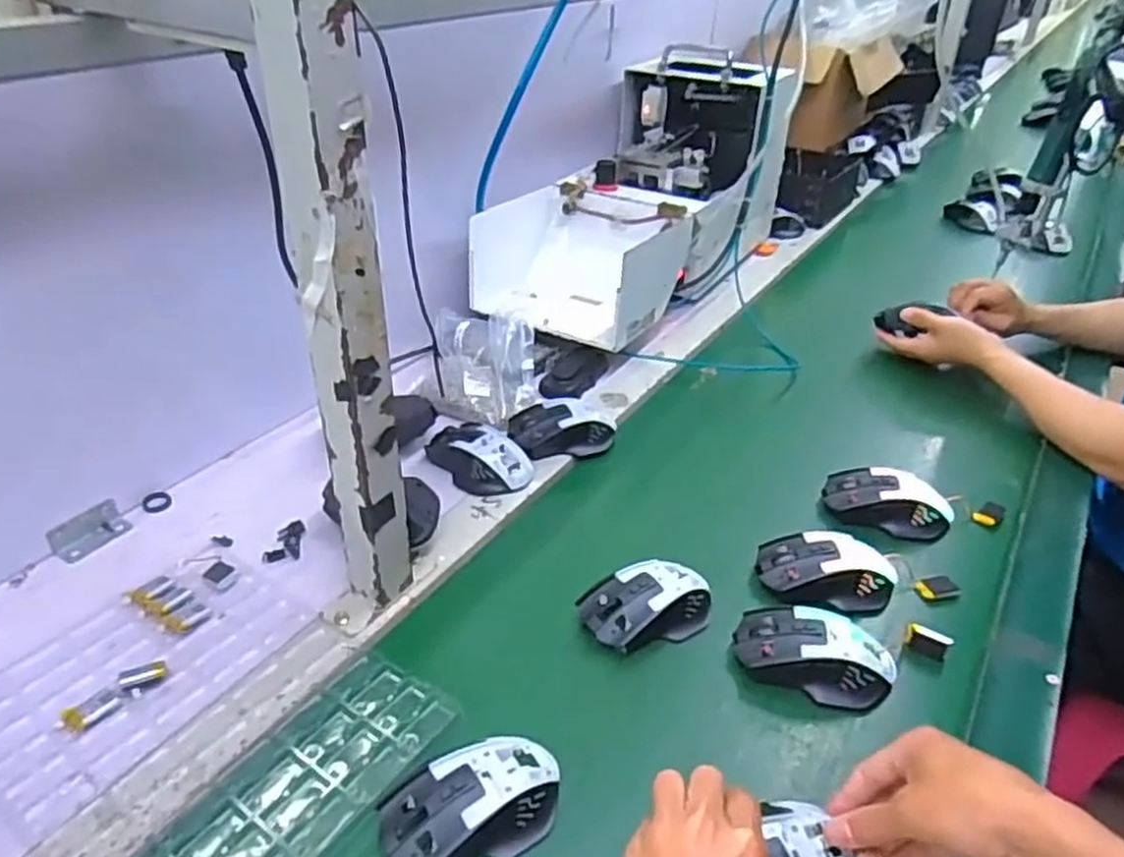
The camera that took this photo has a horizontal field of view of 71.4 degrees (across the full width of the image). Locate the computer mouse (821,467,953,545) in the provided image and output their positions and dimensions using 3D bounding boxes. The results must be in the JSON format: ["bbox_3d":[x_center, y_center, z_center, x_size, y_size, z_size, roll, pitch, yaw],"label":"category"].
[{"bbox_3d":[0.312,0.068,0.748,0.116,0.034,0.060,12,34,13],"label":"computer mouse"}]

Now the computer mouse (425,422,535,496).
[{"bbox_3d":[-0.085,0.026,0.788,0.113,0.035,0.061,25,38,29],"label":"computer mouse"}]

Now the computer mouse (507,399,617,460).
[{"bbox_3d":[-0.001,-0.002,0.833,0.118,0.039,0.065,-10,35,-21],"label":"computer mouse"}]

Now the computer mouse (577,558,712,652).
[{"bbox_3d":[0.070,0.146,0.636,0.106,0.048,0.061,-9,35,-18],"label":"computer mouse"}]

